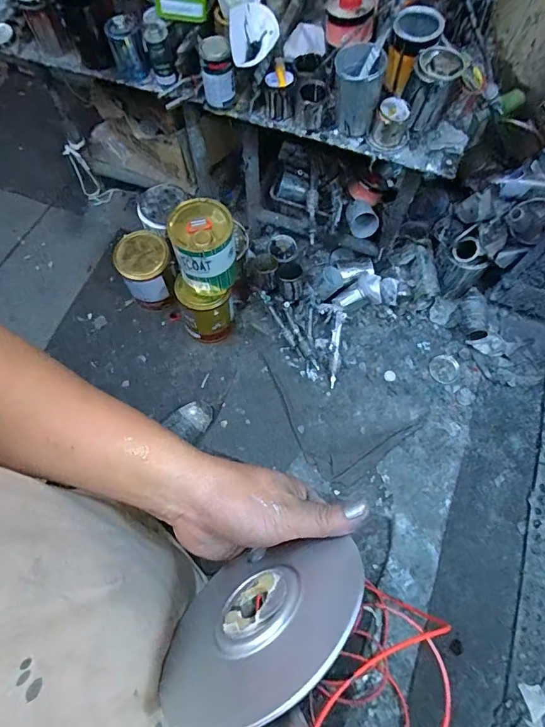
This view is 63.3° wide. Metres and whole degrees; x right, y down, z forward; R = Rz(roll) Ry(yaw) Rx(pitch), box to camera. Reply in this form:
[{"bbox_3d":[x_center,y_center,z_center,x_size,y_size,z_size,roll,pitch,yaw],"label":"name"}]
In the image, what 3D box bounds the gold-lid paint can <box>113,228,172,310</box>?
[{"bbox_3d":[-0.382,-0.280,1.390,0.167,0.213,0.147,-33,73,-12],"label":"gold-lid paint can"}]

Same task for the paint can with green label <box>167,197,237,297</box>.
[{"bbox_3d":[-0.182,-0.317,1.205,0.165,0.206,0.188,-15,71,-6],"label":"paint can with green label"}]

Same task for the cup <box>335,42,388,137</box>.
[{"bbox_3d":[0.185,-0.598,0.969,0.096,0.137,0.105,-1,70,2],"label":"cup"}]

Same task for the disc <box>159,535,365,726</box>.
[{"bbox_3d":[-0.010,0.155,0.267,0.135,0.118,0.008,-28,100,18],"label":"disc"}]

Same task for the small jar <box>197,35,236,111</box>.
[{"bbox_3d":[-0.124,-0.659,0.997,0.071,0.120,0.079,-7,70,-3],"label":"small jar"}]

